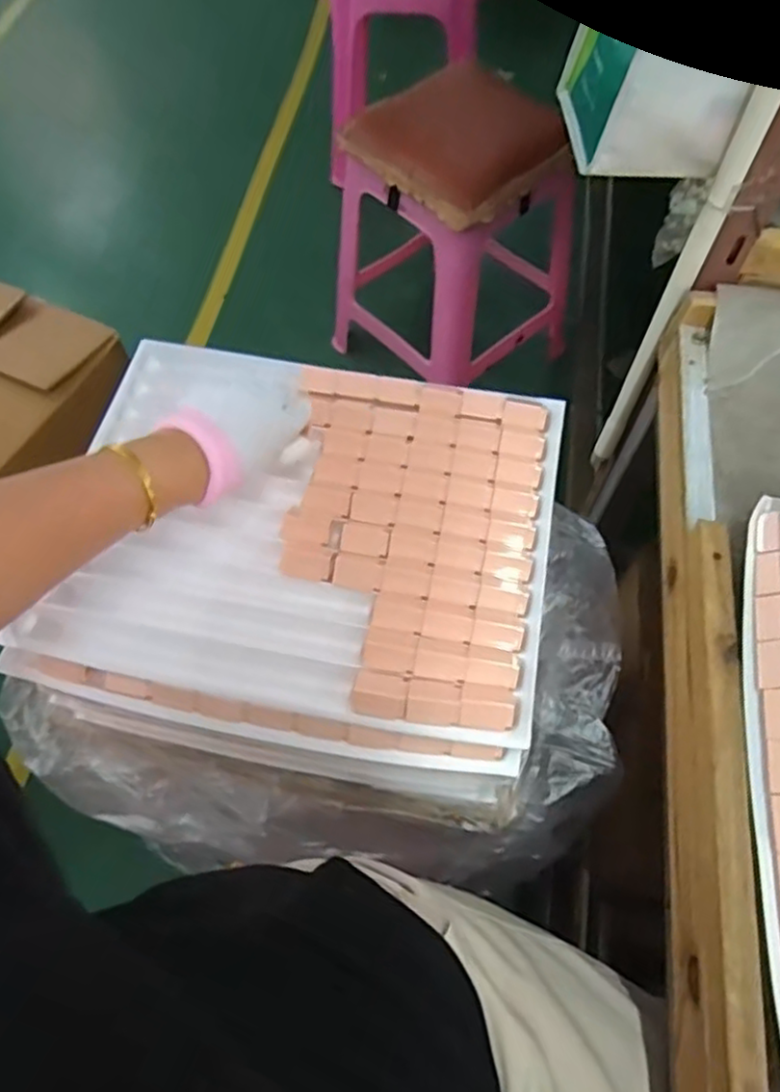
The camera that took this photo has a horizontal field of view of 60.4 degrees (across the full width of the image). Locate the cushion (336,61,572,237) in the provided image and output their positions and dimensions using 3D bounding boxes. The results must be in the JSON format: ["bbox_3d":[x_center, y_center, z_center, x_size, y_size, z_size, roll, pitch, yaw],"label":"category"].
[{"bbox_3d":[0.104,-0.628,1.024,0.269,0.045,0.306,-39,68,-17],"label":"cushion"}]

